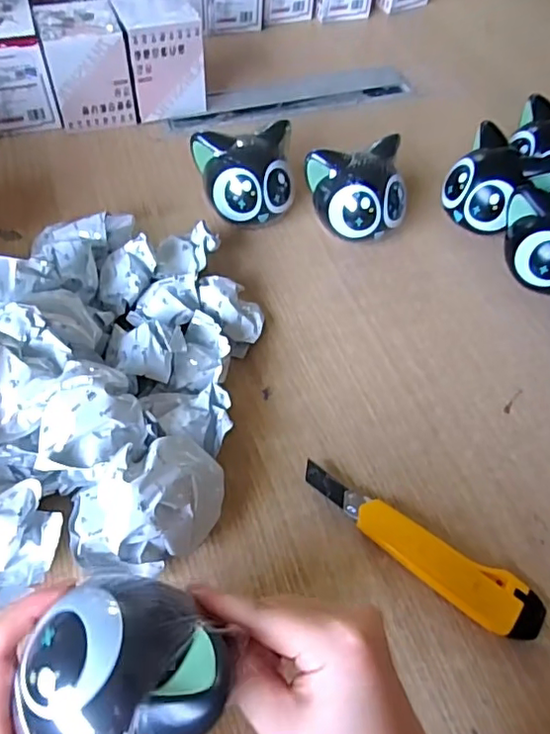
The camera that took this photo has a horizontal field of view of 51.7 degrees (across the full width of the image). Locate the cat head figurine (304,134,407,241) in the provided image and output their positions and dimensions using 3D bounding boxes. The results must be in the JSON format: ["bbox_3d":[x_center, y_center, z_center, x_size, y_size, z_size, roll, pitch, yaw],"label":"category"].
[{"bbox_3d":[0.089,-0.171,0.583,0.102,0.082,0.081,-15,56,-12],"label":"cat head figurine"}]

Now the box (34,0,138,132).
[{"bbox_3d":[-0.219,-0.352,0.674,0.089,0.118,0.087,-13,56,-10],"label":"box"}]

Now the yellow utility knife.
[{"bbox_3d":[0.101,0.129,0.411,0.184,0.019,0.037,31,59,19],"label":"yellow utility knife"}]

